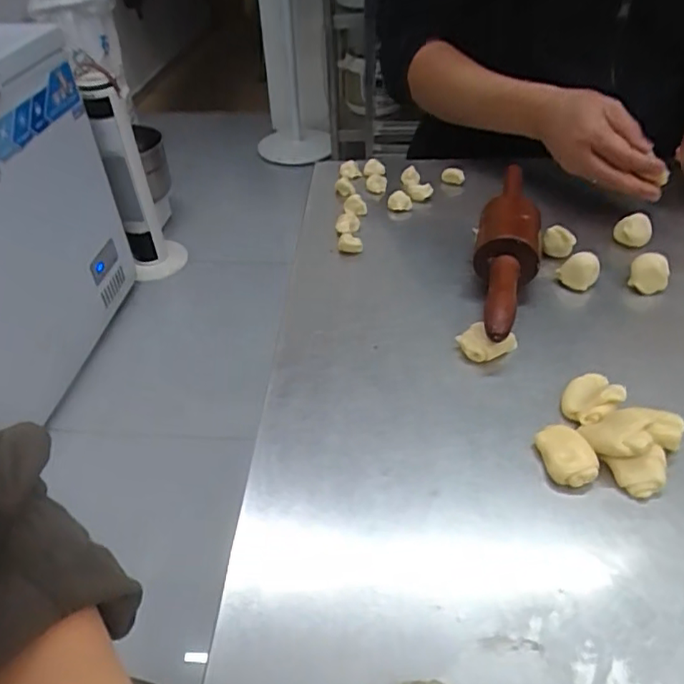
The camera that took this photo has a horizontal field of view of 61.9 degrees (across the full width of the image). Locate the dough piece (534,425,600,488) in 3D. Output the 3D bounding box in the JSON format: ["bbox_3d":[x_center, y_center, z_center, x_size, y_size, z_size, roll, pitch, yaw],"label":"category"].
[{"bbox_3d":[0.159,0.080,0.403,0.032,0.017,0.046,-5,42,-3],"label":"dough piece"}]

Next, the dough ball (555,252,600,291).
[{"bbox_3d":[0.234,-0.070,0.562,0.035,0.034,0.026,-22,45,-21],"label":"dough ball"}]

